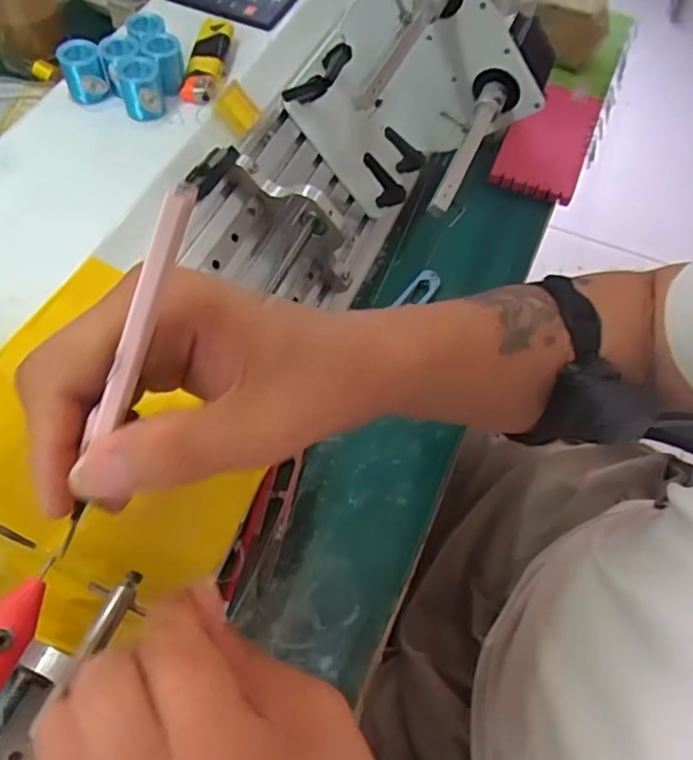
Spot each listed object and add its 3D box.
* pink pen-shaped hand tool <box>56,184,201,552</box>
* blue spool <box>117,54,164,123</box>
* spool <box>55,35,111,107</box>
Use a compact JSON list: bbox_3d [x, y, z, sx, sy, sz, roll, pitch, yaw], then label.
[{"bbox_3d":[-0.075,0.004,0.211,0.006,0.142,0.008,32,23,15],"label":"pink pen-shaped hand tool"},{"bbox_3d":[-0.133,-0.188,0.419,0.025,0.030,0.030,-15,61,-13],"label":"blue spool"},{"bbox_3d":[-0.171,-0.200,0.422,0.026,0.033,0.023,-15,61,-13],"label":"spool"}]

